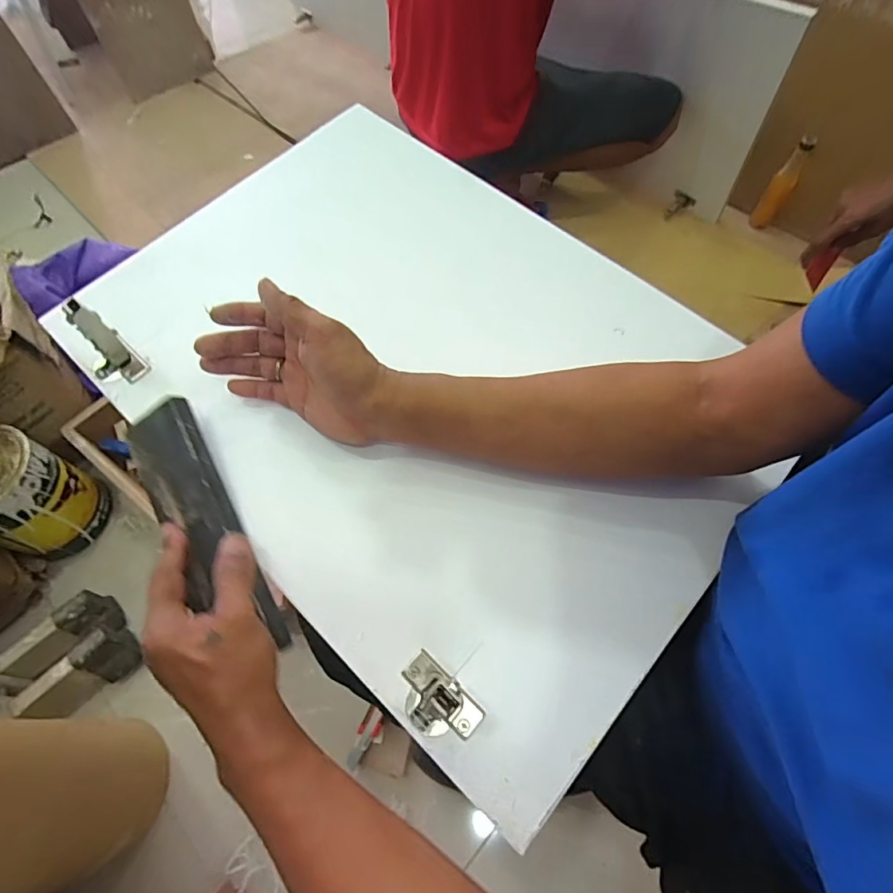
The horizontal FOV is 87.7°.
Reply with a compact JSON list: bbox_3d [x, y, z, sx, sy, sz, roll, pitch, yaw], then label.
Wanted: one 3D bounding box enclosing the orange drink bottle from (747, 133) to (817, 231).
[{"bbox_3d":[0.800,-0.626,1.106,0.045,0.201,0.048,-26,63,-12],"label":"orange drink bottle"}]

